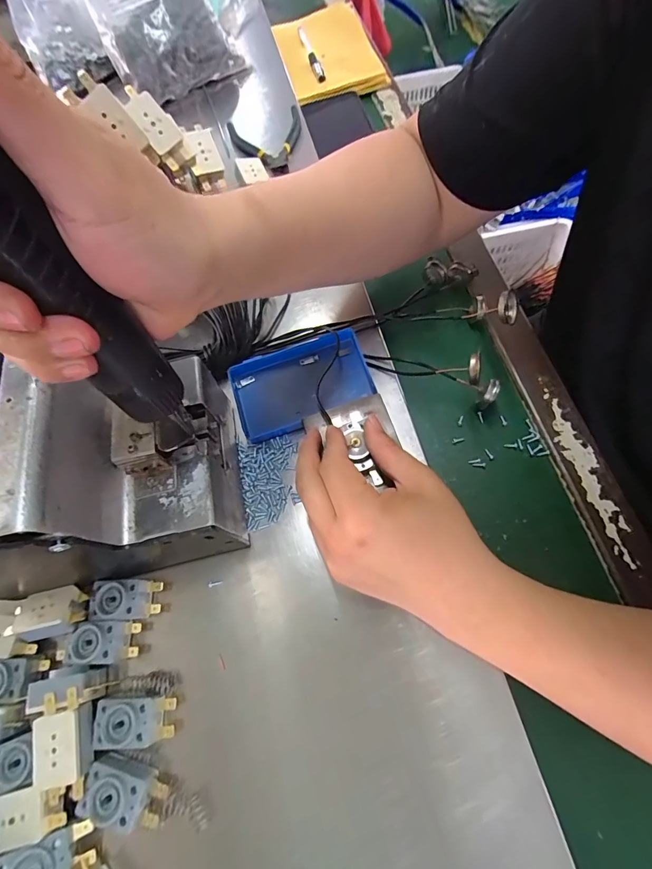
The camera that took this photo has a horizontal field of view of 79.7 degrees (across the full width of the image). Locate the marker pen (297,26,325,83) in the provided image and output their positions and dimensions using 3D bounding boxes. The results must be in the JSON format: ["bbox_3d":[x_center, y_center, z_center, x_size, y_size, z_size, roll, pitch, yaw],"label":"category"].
[{"bbox_3d":[-0.023,-0.543,0.556,0.012,0.010,0.158,-14,67,-1],"label":"marker pen"}]

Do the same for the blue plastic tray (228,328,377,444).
[{"bbox_3d":[-0.021,-0.043,0.336,0.114,0.031,0.068,-19,67,-3],"label":"blue plastic tray"}]

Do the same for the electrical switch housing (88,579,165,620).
[{"bbox_3d":[-0.143,0.120,0.283,0.046,0.023,0.026,-4,67,3],"label":"electrical switch housing"}]

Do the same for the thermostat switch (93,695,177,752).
[{"bbox_3d":[-0.123,0.185,0.254,0.048,0.025,0.027,-5,67,3],"label":"thermostat switch"}]

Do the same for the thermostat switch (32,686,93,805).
[{"bbox_3d":[-0.161,0.189,0.237,0.028,0.015,0.056,-17,67,-2],"label":"thermostat switch"}]

